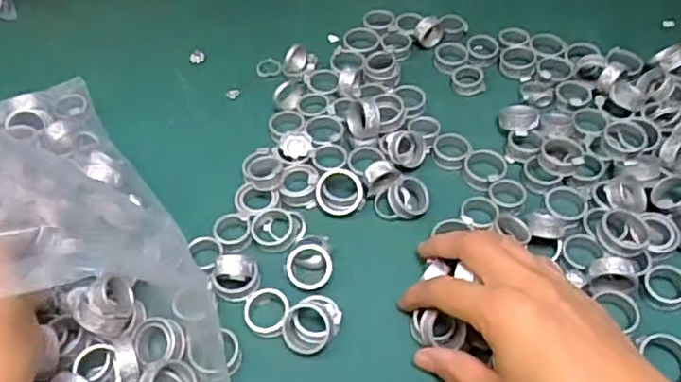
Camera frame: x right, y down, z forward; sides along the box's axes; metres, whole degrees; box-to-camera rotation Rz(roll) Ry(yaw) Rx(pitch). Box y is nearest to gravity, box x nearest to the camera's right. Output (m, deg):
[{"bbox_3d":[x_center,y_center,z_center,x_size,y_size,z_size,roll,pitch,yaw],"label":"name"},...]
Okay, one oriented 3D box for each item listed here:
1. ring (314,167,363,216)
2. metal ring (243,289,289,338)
[{"bbox_3d":[-0.001,0.000,0.398,0.029,0.005,0.029,0,78,2],"label":"ring"},{"bbox_3d":[-0.040,0.064,0.348,0.024,0.005,0.026,0,52,0],"label":"metal ring"}]

